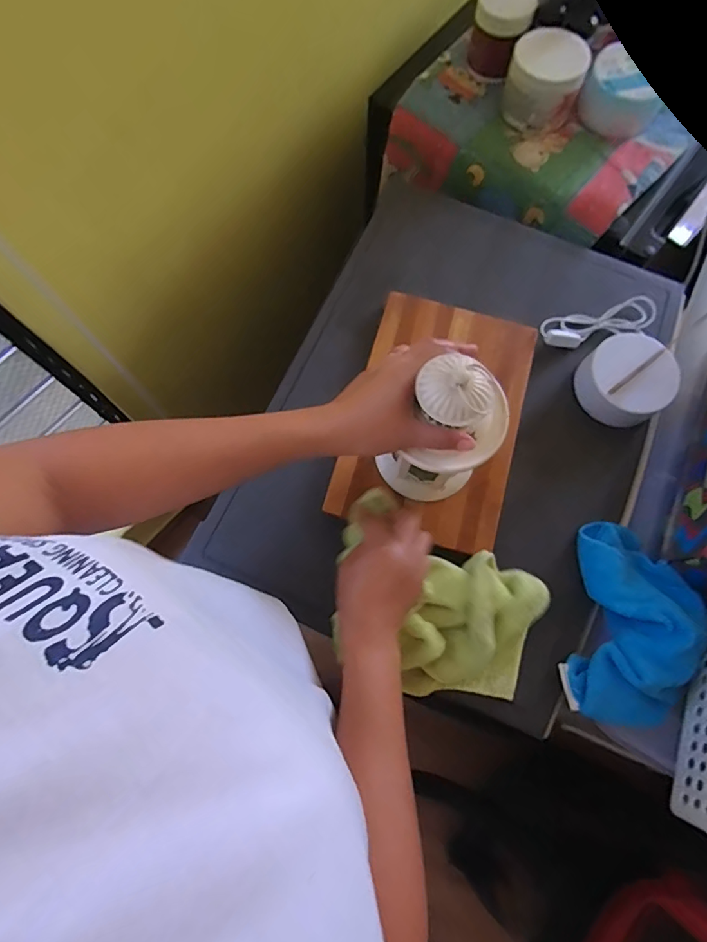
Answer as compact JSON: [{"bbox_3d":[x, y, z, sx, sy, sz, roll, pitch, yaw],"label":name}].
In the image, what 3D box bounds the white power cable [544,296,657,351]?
[{"bbox_3d":[0.291,-0.175,0.572,0.149,0.024,0.045,-13,75,-4],"label":"white power cable"}]

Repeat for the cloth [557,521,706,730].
[{"bbox_3d":[0.276,0.147,0.460,0.126,0.046,0.185,16,75,4],"label":"cloth"}]

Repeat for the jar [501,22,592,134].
[{"bbox_3d":[0.244,-0.499,0.617,0.094,0.071,0.090,26,76,6],"label":"jar"}]

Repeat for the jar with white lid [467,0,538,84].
[{"bbox_3d":[0.190,-0.570,0.631,0.072,0.078,0.082,21,75,5],"label":"jar with white lid"}]

